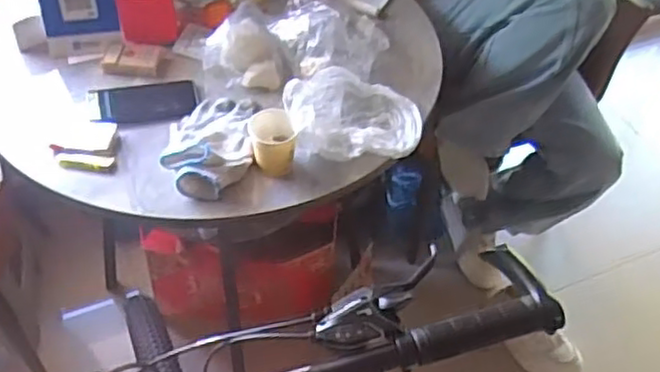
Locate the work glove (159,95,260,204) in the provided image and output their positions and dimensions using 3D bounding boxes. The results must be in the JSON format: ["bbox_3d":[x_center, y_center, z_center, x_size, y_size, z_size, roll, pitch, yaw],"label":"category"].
[{"bbox_3d":[-0.173,-0.072,1.006,0.123,0.049,0.202,3,48,-1],"label":"work glove"}]

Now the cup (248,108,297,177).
[{"bbox_3d":[-0.082,-0.063,0.992,0.065,0.057,0.081,-4,48,-7],"label":"cup"}]

